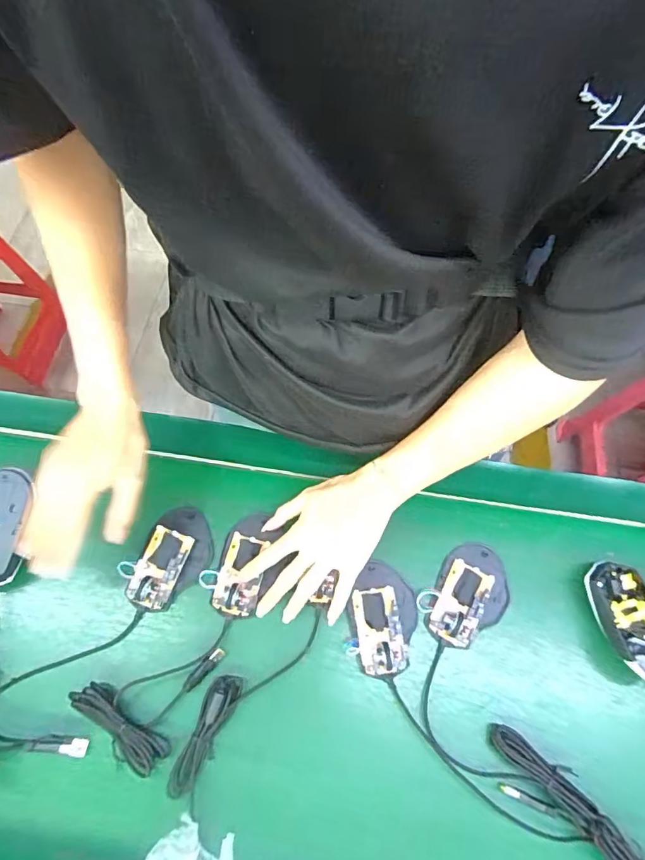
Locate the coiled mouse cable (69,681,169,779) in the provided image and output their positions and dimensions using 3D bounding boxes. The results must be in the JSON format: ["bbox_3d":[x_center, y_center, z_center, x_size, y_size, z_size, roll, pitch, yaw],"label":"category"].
[{"bbox_3d":[-0.192,0.278,0.441,0.103,0.015,0.036,34,69,15],"label":"coiled mouse cable"}]

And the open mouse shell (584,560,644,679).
[{"bbox_3d":[0.318,0.192,0.475,0.081,0.035,0.120,-28,69,-15],"label":"open mouse shell"}]

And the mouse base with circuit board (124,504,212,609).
[{"bbox_3d":[-0.162,0.138,0.506,0.074,0.023,0.110,19,66,9],"label":"mouse base with circuit board"}]

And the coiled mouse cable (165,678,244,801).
[{"bbox_3d":[-0.110,0.283,0.440,0.031,0.015,0.103,22,67,10],"label":"coiled mouse cable"}]

